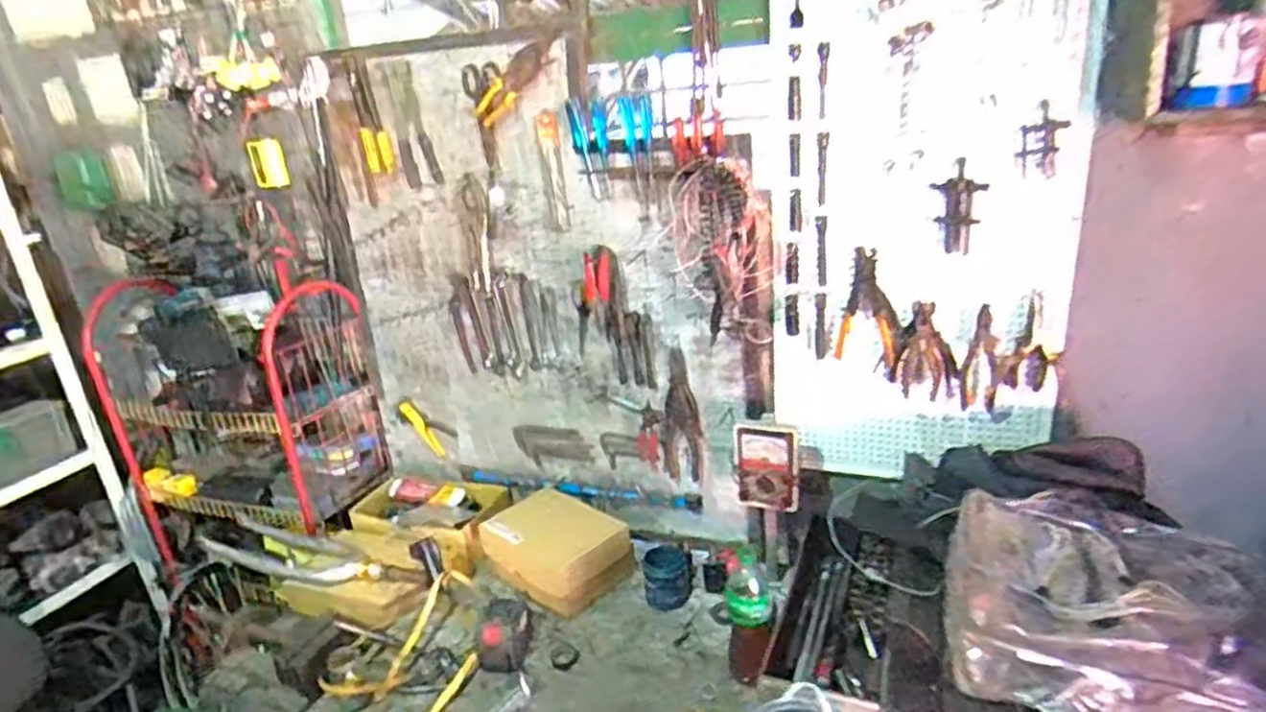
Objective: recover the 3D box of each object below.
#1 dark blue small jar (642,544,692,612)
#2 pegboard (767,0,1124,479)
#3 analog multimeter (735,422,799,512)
[{"bbox_3d":[0.072,0.469,1.578,0.093,0.122,0.078,-7,22,-4],"label":"dark blue small jar"},{"bbox_3d":[0.488,-0.333,1.252,0.513,1.098,0.075,4,23,23],"label":"pegboard"},{"bbox_3d":[0.259,0.215,1.434,0.120,0.177,0.037,3,23,21],"label":"analog multimeter"}]

